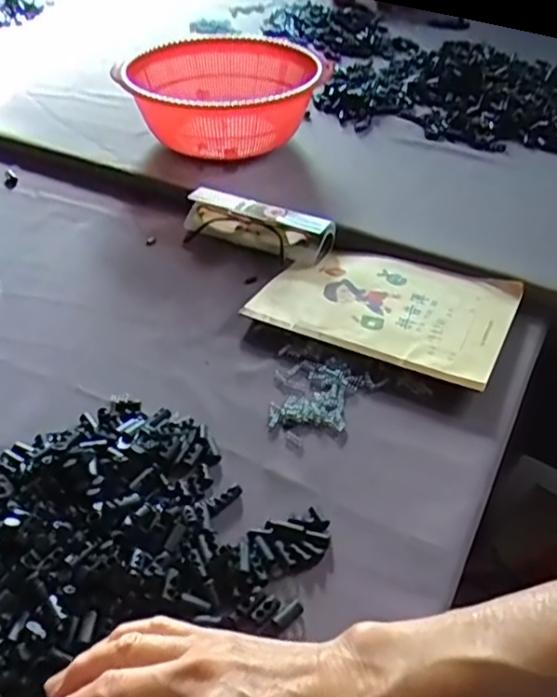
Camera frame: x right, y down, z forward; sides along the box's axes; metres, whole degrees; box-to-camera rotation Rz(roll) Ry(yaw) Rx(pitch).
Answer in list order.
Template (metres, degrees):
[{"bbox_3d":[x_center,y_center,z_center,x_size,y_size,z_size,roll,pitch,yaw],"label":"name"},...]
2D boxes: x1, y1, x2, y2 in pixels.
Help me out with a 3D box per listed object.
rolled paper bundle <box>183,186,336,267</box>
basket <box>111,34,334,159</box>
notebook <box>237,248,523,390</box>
[{"bbox_3d":[-0.023,-0.123,0.638,0.156,0.037,0.048,23,47,24],"label":"rolled paper bundle"},{"bbox_3d":[-0.067,-0.283,0.754,0.191,0.105,0.213,22,46,23],"label":"basket"},{"bbox_3d":[0.092,-0.037,0.556,0.202,0.019,0.134,19,45,21],"label":"notebook"}]

